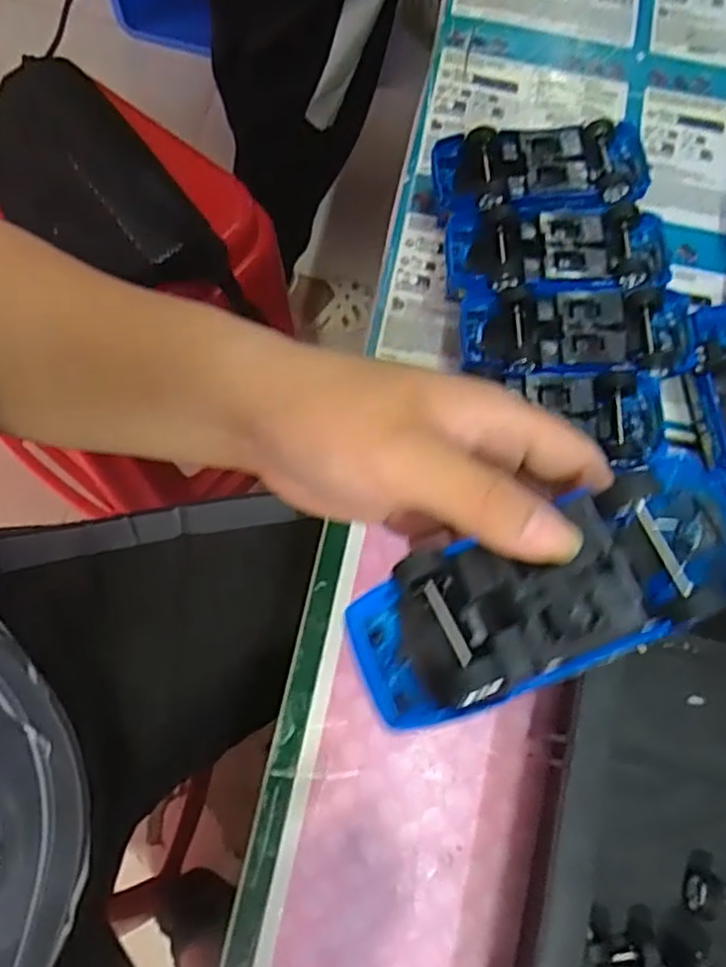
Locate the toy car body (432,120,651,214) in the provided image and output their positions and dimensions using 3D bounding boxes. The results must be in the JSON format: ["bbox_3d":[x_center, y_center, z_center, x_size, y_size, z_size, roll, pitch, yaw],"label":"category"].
[{"bbox_3d":[0.115,-0.194,0.455,0.138,0.043,0.060,-7,74,-7],"label":"toy car body"}]

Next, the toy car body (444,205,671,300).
[{"bbox_3d":[0.120,-0.137,0.436,0.136,0.045,0.065,-4,73,-4],"label":"toy car body"}]

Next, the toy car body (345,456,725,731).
[{"bbox_3d":[0.061,0.037,0.235,0.137,0.037,0.051,-24,72,8],"label":"toy car body"}]

